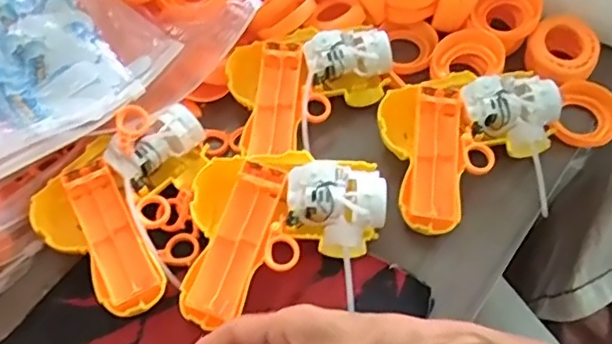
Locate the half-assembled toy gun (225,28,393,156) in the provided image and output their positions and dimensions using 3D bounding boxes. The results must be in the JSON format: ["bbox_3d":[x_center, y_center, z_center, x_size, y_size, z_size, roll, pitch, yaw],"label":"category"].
[{"bbox_3d":[-0.005,-0.078,0.481,0.148,0.040,0.104,-28,60,-16],"label":"half-assembled toy gun"}]

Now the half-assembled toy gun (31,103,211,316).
[{"bbox_3d":[-0.118,0.021,0.424,0.122,0.041,0.135,37,65,23],"label":"half-assembled toy gun"}]

